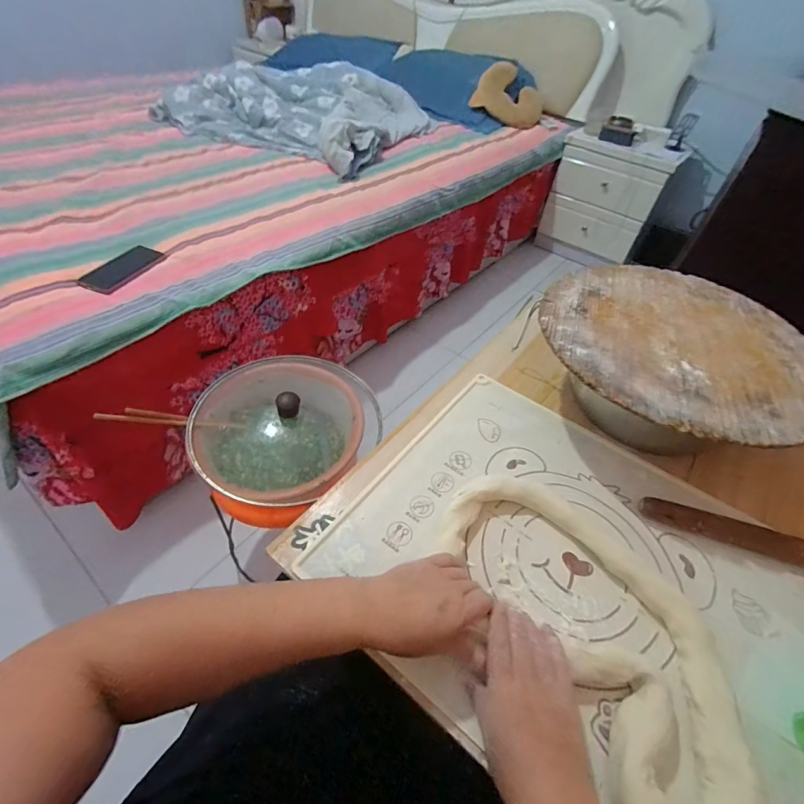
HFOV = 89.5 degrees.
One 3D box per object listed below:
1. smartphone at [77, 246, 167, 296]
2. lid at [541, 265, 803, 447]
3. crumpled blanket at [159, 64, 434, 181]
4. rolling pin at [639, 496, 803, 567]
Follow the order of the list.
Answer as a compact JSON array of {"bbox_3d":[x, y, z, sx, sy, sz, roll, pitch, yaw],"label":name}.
[{"bbox_3d":[-0.576,-0.278,0.844,0.080,0.008,0.172,14,48,8],"label":"smartphone"},{"bbox_3d":[0.373,-0.089,0.546,0.347,0.011,0.347,3,47,-3],"label":"lid"},{"bbox_3d":[-0.364,-1.111,1.514,0.812,0.138,0.740,23,50,15],"label":"crumpled blanket"},{"bbox_3d":[0.435,0.167,0.472,0.289,0.034,0.026,17,49,10],"label":"rolling pin"}]

